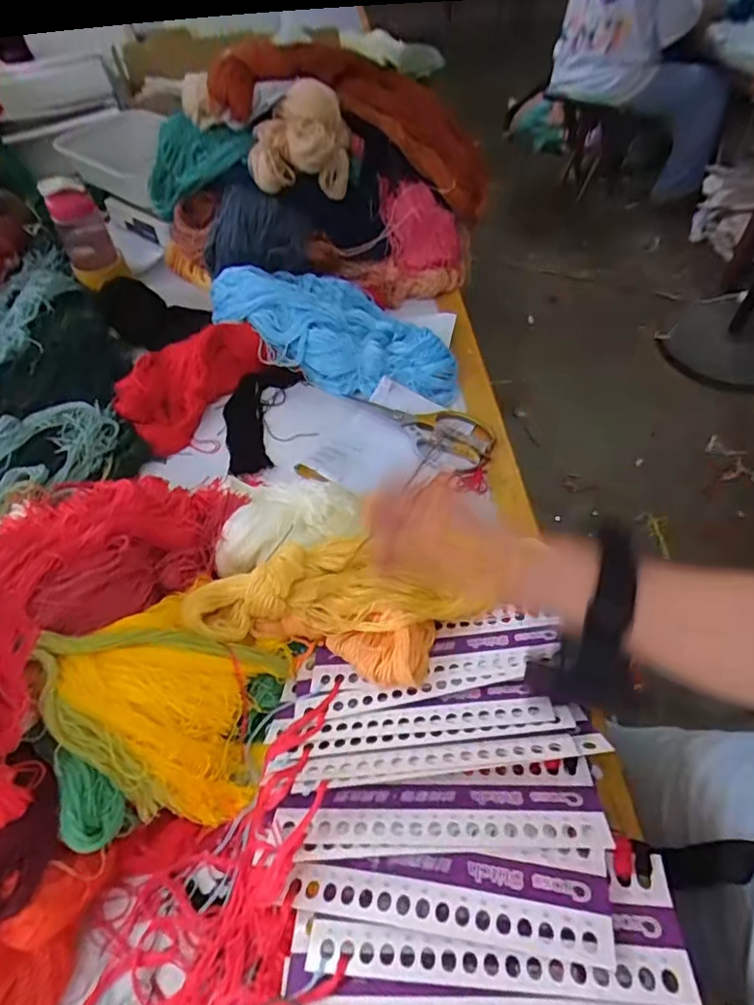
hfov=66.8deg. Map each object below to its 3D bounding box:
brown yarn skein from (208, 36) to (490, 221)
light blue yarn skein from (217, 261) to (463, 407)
[{"bbox_3d":[-0.014,-0.652,0.967,0.515,0.139,0.197,3,47,-29],"label":"brown yarn skein"},{"bbox_3d":[-0.056,-0.263,0.833,0.376,0.086,0.179,21,57,18],"label":"light blue yarn skein"}]

